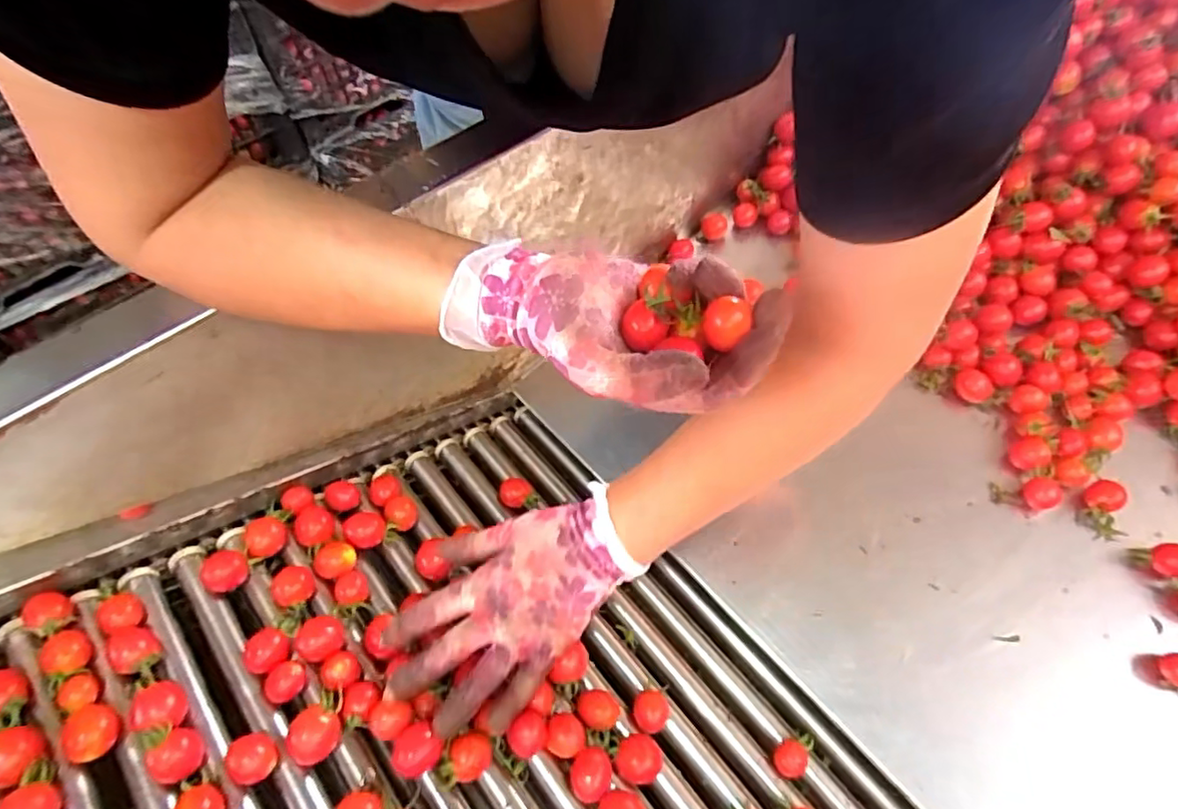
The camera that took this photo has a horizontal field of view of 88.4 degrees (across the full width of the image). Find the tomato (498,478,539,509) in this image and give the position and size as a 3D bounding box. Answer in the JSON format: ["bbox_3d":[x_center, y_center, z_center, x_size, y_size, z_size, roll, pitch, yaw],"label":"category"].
[{"bbox_3d":[-0.065,0.080,0.546,0.032,0.020,0.026,-13,58,-10],"label":"tomato"}]

